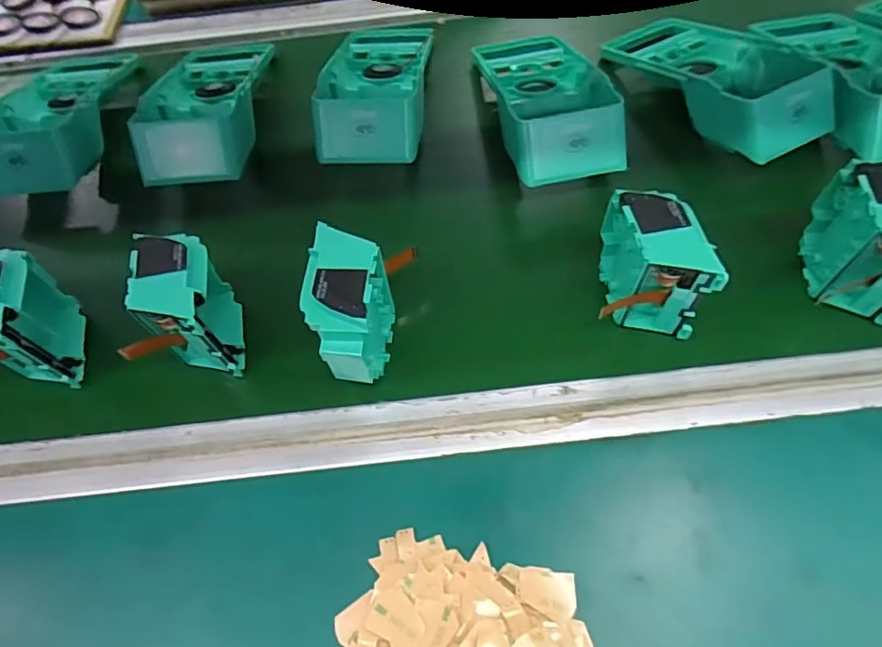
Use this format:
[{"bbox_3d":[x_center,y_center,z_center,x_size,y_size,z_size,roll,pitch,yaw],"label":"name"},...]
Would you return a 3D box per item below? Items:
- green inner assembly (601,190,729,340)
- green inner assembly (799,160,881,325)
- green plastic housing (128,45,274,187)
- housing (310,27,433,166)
[{"bbox_3d":[0.130,-0.036,0.350,0.052,0.083,0.073,0,59,3],"label":"green inner assembly"},{"bbox_3d":[0.262,-0.053,0.343,0.036,0.069,0.079,0,59,3],"label":"green inner assembly"},{"bbox_3d":[-0.198,-0.194,0.480,0.093,0.053,0.189,-3,59,2],"label":"green plastic housing"},{"bbox_3d":[-0.055,-0.205,0.470,0.086,0.058,0.181,2,59,4],"label":"housing"}]

